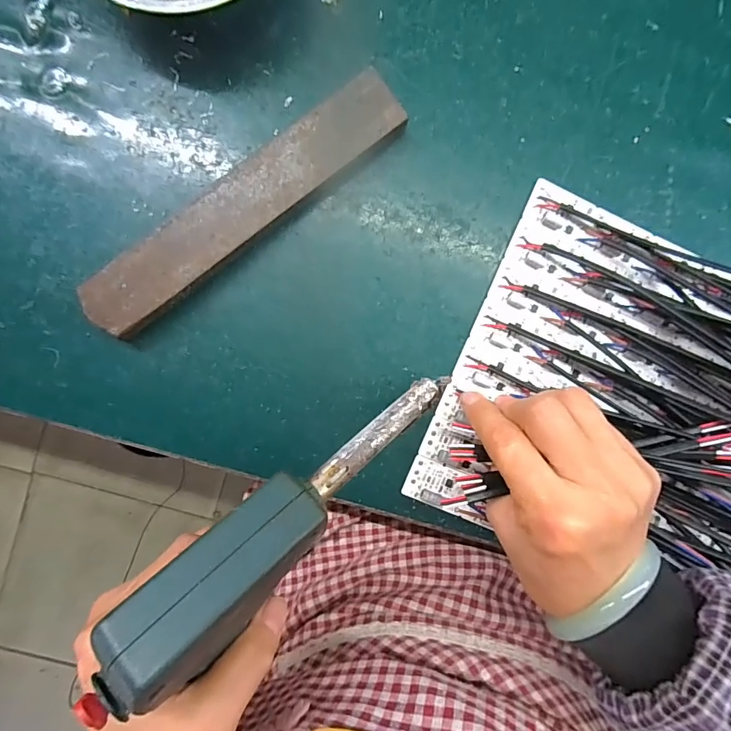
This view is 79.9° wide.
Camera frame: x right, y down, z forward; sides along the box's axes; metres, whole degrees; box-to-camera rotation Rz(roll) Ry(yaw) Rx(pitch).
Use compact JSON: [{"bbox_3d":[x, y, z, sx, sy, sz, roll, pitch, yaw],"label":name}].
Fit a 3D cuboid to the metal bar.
[{"bbox_3d":[-0.066,-0.086,0.241,0.195,0.017,0.033,-38,95,-1],"label":"metal bar"}]

